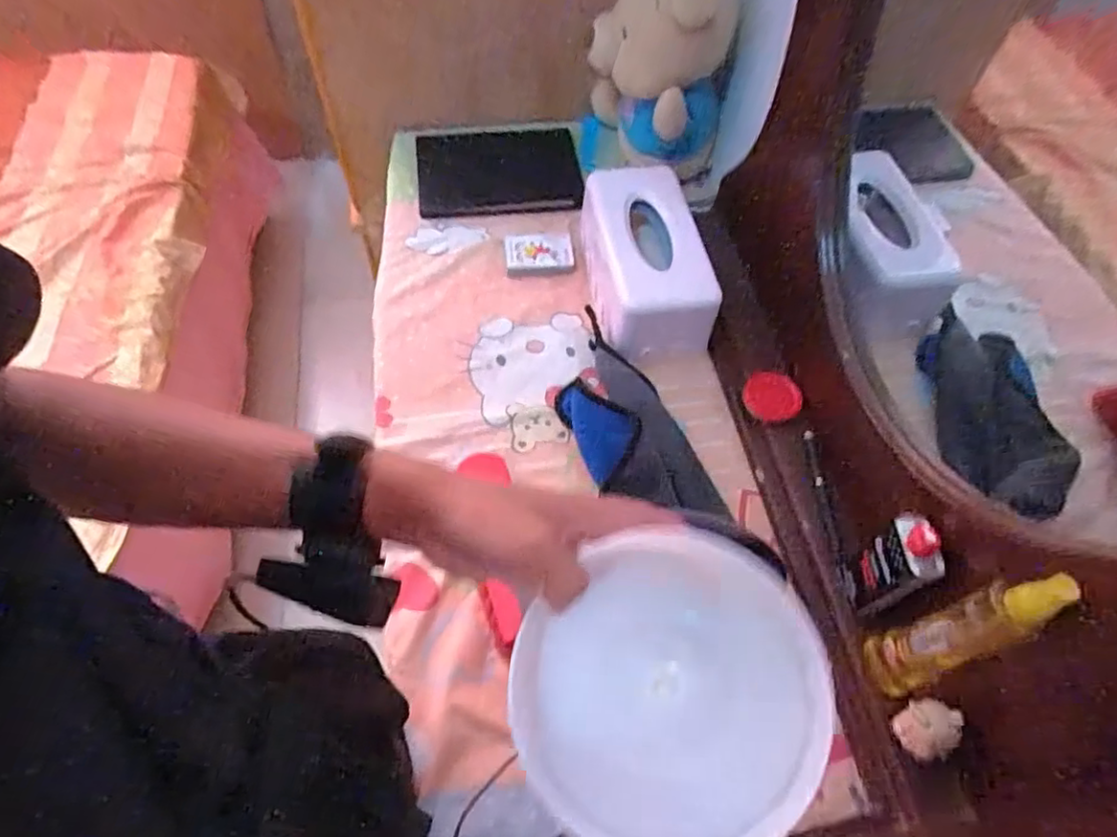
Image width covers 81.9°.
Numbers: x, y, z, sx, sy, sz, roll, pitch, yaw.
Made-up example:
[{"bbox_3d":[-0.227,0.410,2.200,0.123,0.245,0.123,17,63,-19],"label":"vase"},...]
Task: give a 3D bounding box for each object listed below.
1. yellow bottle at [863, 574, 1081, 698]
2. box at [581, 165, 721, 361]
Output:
[{"bbox_3d":[0.302,0.174,0.502,0.040,0.244,0.048,-9,59,-9],"label":"yellow bottle"},{"bbox_3d":[0.105,-0.199,0.808,0.122,0.103,0.241,-6,59,-7],"label":"box"}]

